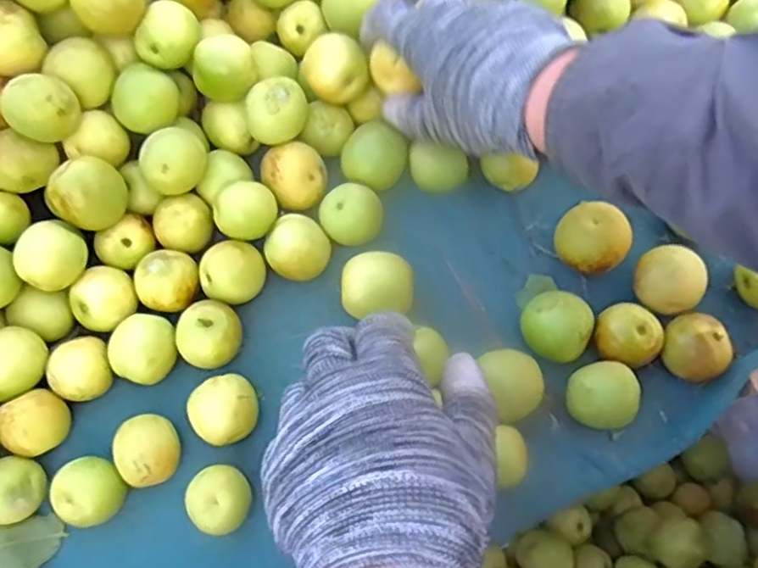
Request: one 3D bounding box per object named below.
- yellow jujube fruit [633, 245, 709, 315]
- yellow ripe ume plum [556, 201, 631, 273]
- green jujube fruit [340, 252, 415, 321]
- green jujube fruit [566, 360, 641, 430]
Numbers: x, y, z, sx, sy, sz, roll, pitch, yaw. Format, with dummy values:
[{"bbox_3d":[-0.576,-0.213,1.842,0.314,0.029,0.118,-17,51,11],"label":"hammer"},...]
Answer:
[{"bbox_3d":[0.163,-0.002,0.379,0.031,0.031,0.037,-32,75,-8],"label":"yellow jujube fruit"},{"bbox_3d":[0.121,-0.024,0.391,0.040,0.037,0.035,41,78,12],"label":"yellow ripe ume plum"},{"bbox_3d":[-0.001,0.002,0.387,0.039,0.031,0.034,-1,73,1],"label":"green jujube fruit"},{"bbox_3d":[0.119,0.062,0.368,0.036,0.034,0.034,-5,73,-1],"label":"green jujube fruit"}]

